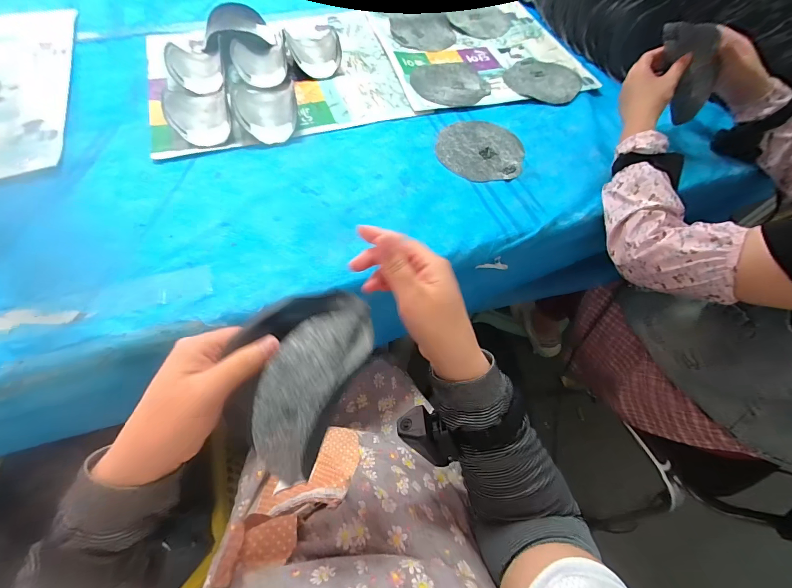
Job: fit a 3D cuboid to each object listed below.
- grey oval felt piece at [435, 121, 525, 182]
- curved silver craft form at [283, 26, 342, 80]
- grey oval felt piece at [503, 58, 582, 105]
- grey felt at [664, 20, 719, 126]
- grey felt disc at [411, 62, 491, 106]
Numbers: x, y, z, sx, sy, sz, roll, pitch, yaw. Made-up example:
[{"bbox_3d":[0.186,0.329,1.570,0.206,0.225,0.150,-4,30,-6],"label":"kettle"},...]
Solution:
[{"bbox_3d":[0.140,-0.243,0.578,0.140,0.005,0.147,-7,61,-7],"label":"grey oval felt piece"},{"bbox_3d":[-0.156,-0.472,0.668,0.097,0.041,0.119,-12,62,-10],"label":"curved silver craft form"},{"bbox_3d":[0.289,-0.424,0.678,0.141,0.013,0.140,23,62,9],"label":"grey oval felt piece"},{"bbox_3d":[0.452,-0.341,0.529,0.060,0.144,0.018,10,51,48],"label":"grey felt"},{"bbox_3d":[0.104,-0.404,0.661,0.136,0.008,0.133,1,61,-3],"label":"grey felt disc"}]

